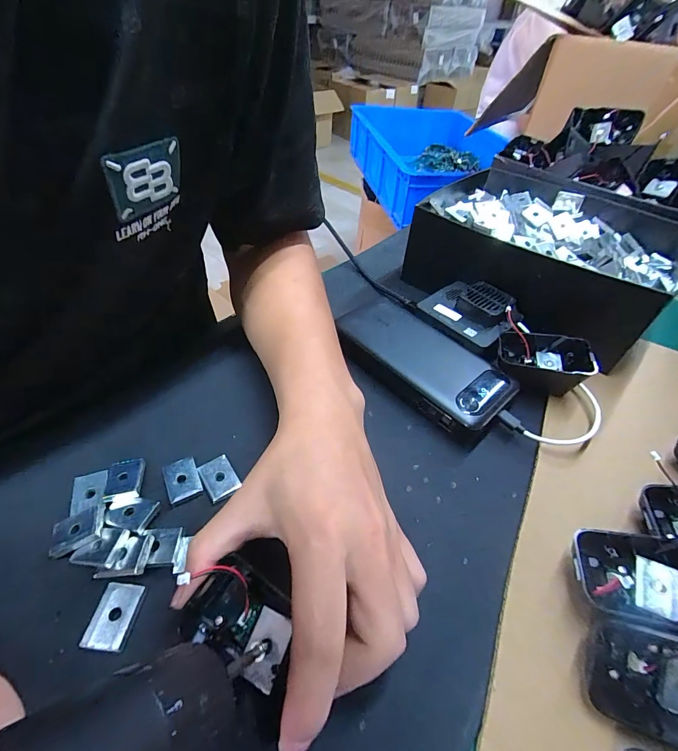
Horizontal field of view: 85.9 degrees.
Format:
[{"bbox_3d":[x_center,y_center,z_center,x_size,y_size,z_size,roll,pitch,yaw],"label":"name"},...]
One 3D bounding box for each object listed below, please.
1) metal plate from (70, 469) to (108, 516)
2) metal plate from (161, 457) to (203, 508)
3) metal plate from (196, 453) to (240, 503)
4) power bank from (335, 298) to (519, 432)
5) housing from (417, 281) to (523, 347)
[{"bbox_3d":[-0.156,0.073,0.228,0.019,0.004,0.025,-12,49,-16],"label":"metal plate"},{"bbox_3d":[-0.102,0.069,0.238,0.020,0.005,0.029,-19,51,-21],"label":"metal plate"},{"bbox_3d":[-0.080,0.067,0.241,0.020,0.004,0.028,-25,54,-26],"label":"metal plate"},{"bbox_3d":[0.068,-0.014,0.321,0.076,0.023,0.156,-34,58,-31],"label":"power bank"},{"bbox_3d":[0.124,-0.065,0.342,0.064,0.025,0.079,-28,55,-27],"label":"housing"}]

